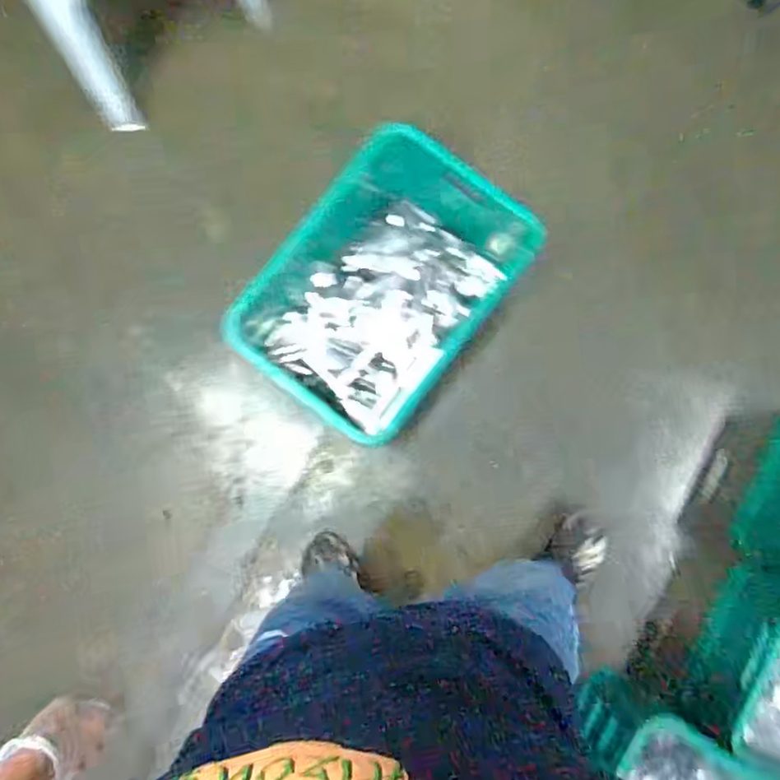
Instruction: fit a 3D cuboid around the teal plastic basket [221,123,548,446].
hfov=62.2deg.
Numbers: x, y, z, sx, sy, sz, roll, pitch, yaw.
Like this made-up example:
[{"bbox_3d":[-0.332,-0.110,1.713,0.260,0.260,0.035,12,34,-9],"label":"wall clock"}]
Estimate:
[{"bbox_3d":[-0.019,-0.218,1.405,0.437,0.227,0.585,38,84,3],"label":"teal plastic basket"}]

